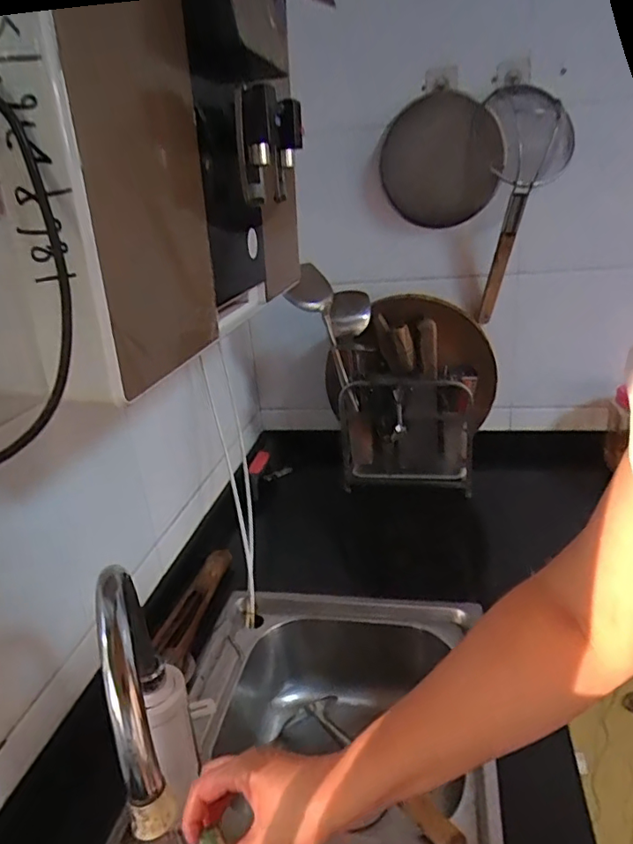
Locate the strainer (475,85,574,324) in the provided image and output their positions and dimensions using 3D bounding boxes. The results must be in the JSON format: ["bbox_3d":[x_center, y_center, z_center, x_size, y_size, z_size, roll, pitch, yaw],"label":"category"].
[{"bbox_3d":[0.387,-0.403,1.044,0.145,0.401,0.097,5,25,23],"label":"strainer"}]

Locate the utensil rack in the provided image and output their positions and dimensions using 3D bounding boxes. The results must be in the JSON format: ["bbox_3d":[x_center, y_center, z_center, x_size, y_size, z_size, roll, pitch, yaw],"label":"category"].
[{"bbox_3d":[0.176,0.025,1.092,0.256,0.228,0.061,-1,23,9],"label":"utensil rack"}]

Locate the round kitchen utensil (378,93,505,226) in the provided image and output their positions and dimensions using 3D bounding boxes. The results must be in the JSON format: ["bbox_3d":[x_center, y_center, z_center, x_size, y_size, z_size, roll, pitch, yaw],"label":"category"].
[{"bbox_3d":[0.238,-0.498,1.060,0.220,0.215,0.036,0,23,11],"label":"round kitchen utensil"}]

